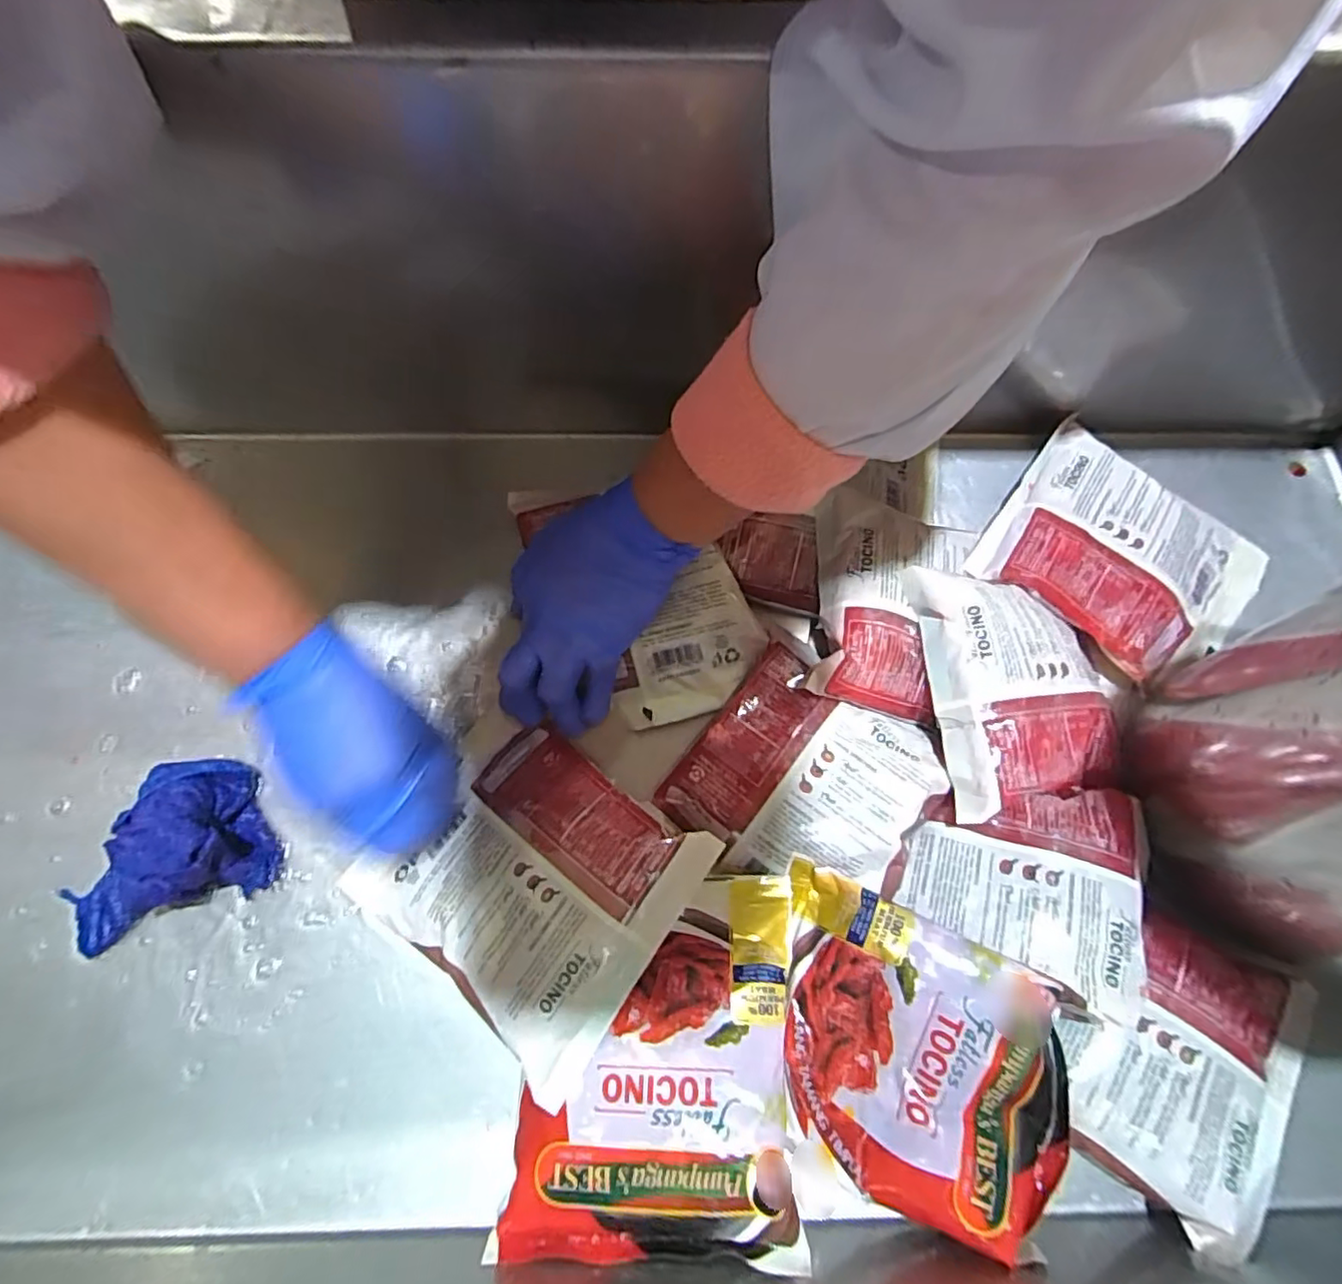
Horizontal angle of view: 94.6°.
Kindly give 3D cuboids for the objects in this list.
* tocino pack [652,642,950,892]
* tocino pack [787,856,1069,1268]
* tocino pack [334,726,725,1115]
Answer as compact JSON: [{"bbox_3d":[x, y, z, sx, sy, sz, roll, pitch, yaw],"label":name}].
[{"bbox_3d":[0.075,0.079,0.358,0.124,0.035,0.121,34,75,9],"label":"tocino pack"},{"bbox_3d":[0.115,0.201,0.307,0.145,0.025,0.121,20,84,19],"label":"tocino pack"},{"bbox_3d":[-0.083,0.128,0.341,0.163,0.020,0.139,30,74,22],"label":"tocino pack"}]

